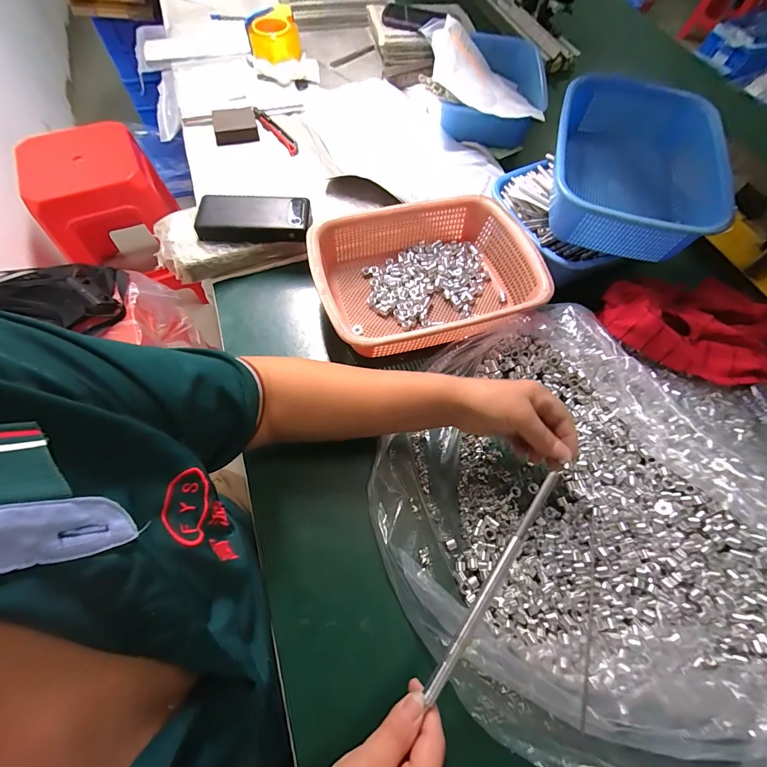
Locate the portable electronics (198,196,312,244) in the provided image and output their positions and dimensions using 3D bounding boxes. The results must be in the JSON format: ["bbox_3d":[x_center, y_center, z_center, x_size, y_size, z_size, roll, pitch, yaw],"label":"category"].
[{"bbox_3d":[-0.183,-0.236,0.520,0.150,0.025,0.071,0,64,-2],"label":"portable electronics"}]

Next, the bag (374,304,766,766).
[{"bbox_3d":[0.228,0.128,0.369,0.442,0.073,0.426,38,68,17],"label":"bag"}]

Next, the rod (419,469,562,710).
[{"bbox_3d":[0.092,0.163,0.303,0.008,0.006,0.202,32,82,15],"label":"rod"}]

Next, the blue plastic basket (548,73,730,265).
[{"bbox_3d":[0.331,-0.291,0.506,0.174,0.104,0.265,17,65,5],"label":"blue plastic basket"}]

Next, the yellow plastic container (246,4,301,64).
[{"bbox_3d":[-0.243,-0.762,0.800,0.102,0.061,0.115,-15,66,-10],"label":"yellow plastic container"}]

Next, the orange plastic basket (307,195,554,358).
[{"bbox_3d":[0.057,-0.146,0.499,0.287,0.075,0.211,-16,66,-10],"label":"orange plastic basket"}]

